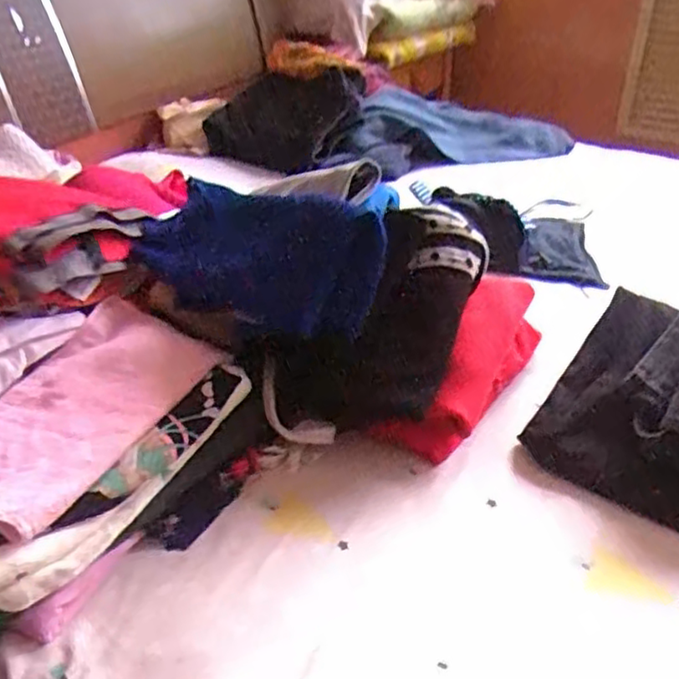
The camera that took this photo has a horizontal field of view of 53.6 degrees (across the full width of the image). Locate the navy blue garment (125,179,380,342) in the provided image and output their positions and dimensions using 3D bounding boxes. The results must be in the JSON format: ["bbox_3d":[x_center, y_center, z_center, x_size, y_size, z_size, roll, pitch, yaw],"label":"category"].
[{"bbox_3d":[-0.092,-0.099,0.804,0.307,0.072,0.169,16,80,20],"label":"navy blue garment"}]

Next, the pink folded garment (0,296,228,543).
[{"bbox_3d":[-0.261,0.063,0.675,0.169,0.025,0.304,14,38,22],"label":"pink folded garment"}]

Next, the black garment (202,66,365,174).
[{"bbox_3d":[-0.130,-0.501,1.594,0.371,0.218,0.117,-3,35,-1],"label":"black garment"}]

